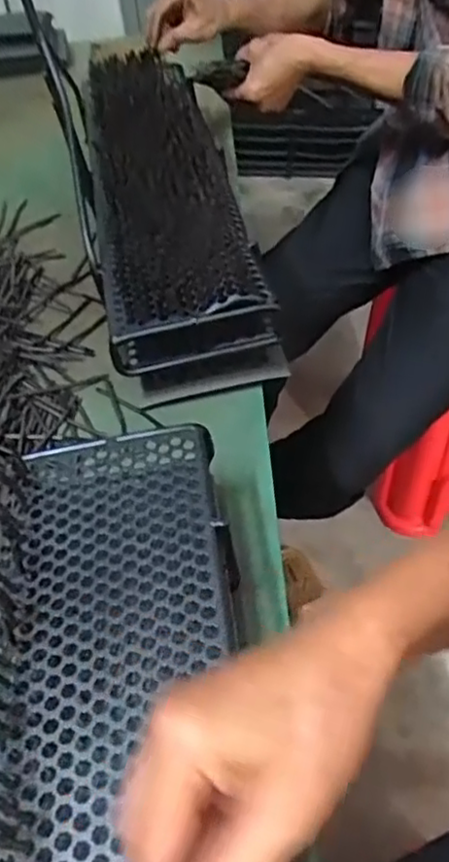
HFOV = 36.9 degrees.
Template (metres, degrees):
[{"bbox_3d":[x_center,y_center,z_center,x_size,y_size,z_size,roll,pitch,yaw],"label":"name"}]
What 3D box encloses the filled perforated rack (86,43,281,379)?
[{"bbox_3d":[-0.073,-0.281,0.739,0.135,0.082,0.546,-10,47,-4],"label":"filled perforated rack"}]

